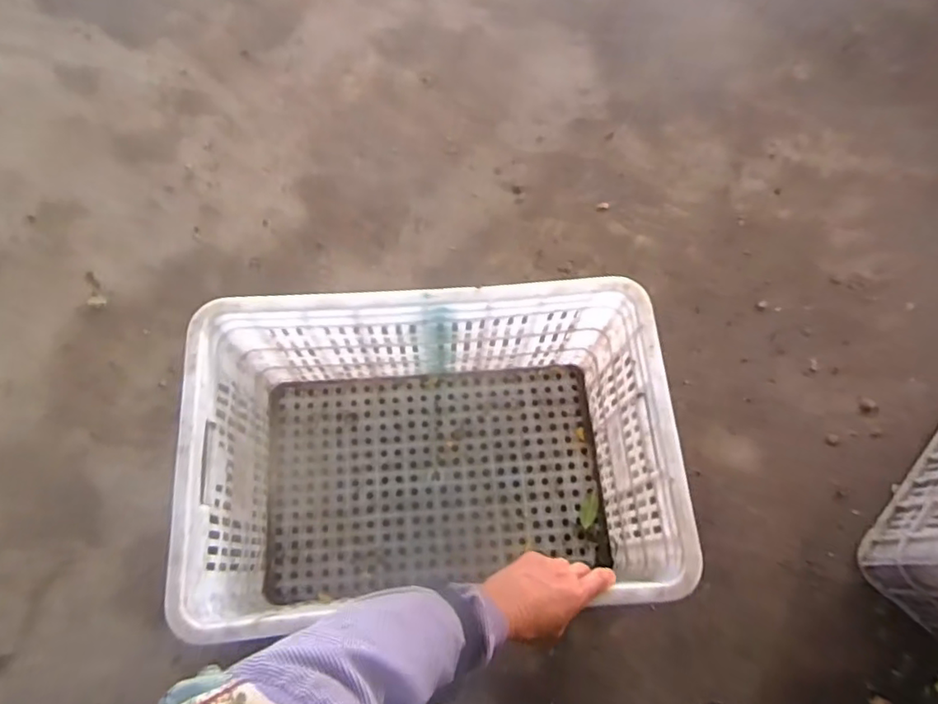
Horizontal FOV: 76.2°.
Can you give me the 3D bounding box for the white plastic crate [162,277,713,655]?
[{"bbox_3d":[-0.044,0.133,0.760,0.513,0.272,0.339,-3,71,-4],"label":"white plastic crate"}]

